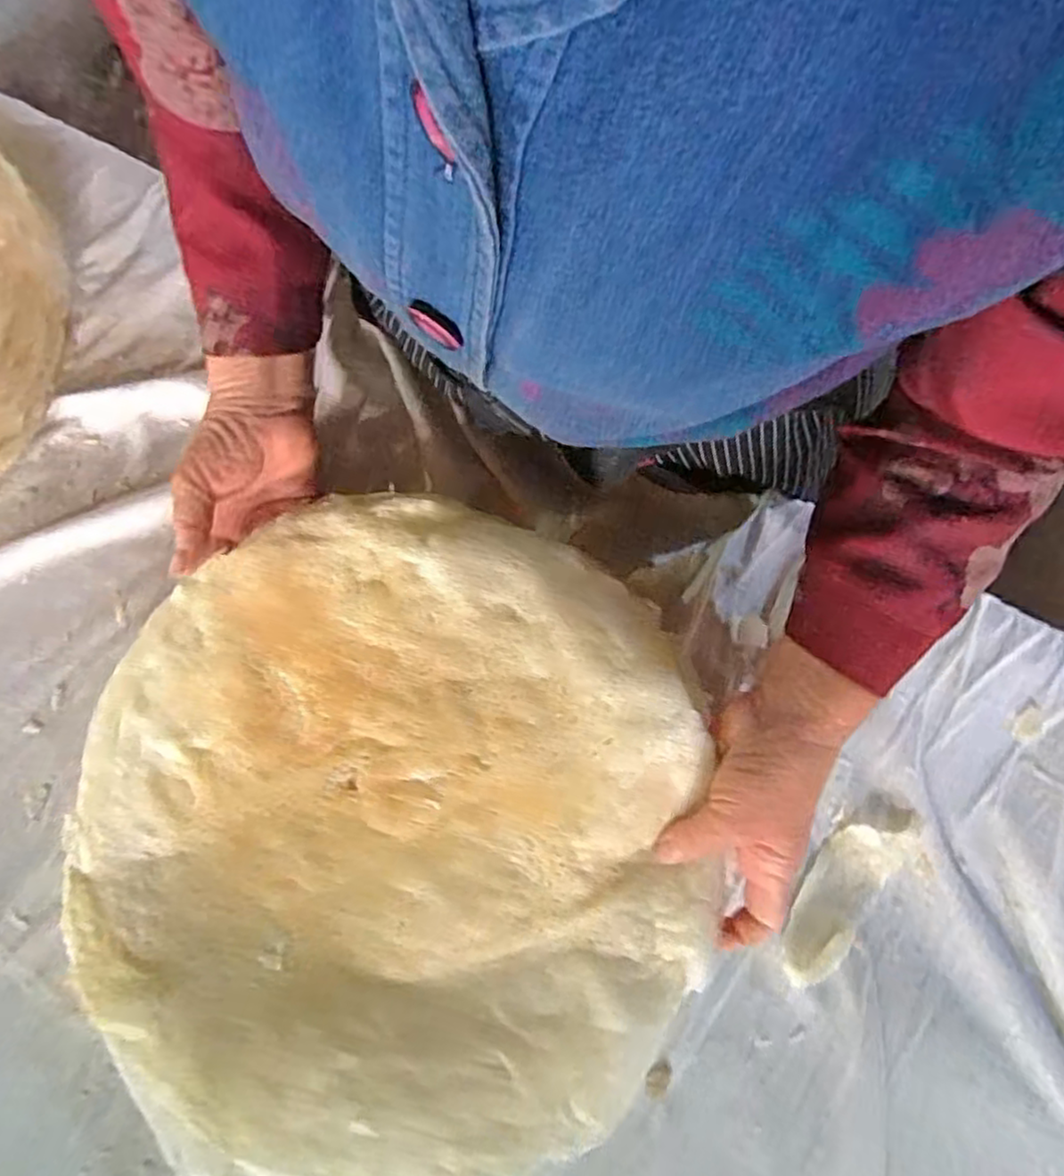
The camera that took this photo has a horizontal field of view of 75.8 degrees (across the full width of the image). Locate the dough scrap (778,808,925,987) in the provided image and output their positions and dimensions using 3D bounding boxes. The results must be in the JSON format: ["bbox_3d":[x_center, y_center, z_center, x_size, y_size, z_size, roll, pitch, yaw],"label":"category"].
[{"bbox_3d":[0.194,0.188,0.426,0.043,0.014,0.120,37,78,7],"label":"dough scrap"}]

